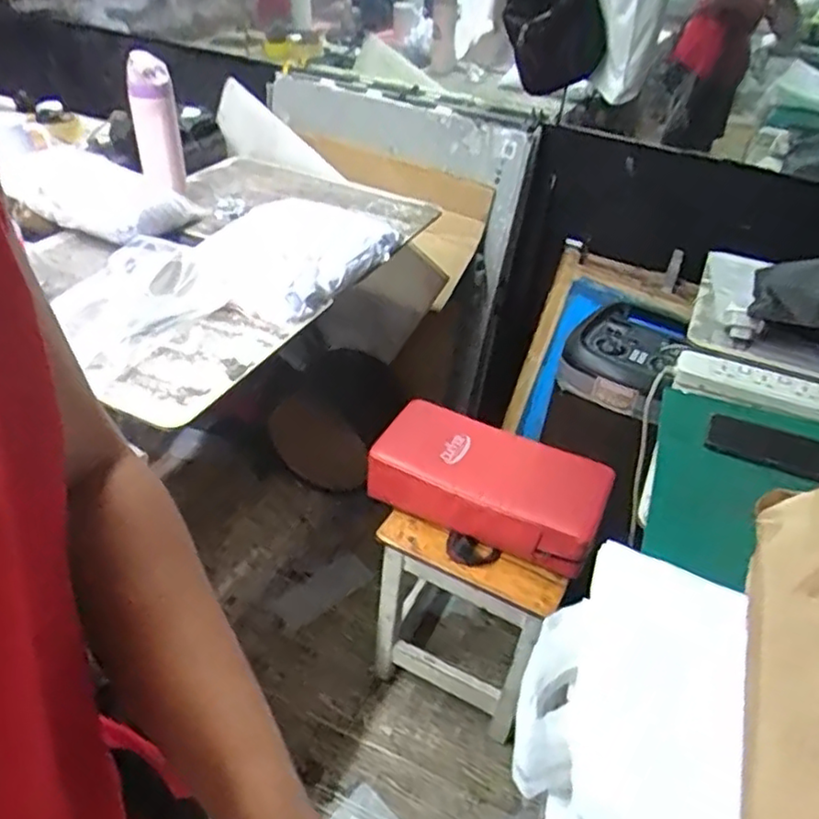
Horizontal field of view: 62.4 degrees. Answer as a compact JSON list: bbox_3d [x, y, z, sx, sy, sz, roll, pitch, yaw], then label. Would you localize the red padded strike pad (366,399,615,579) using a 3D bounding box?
[{"bbox_3d":[0.139,0.129,1.217,0.405,0.098,0.204,22,42,19],"label":"red padded strike pad"}]

